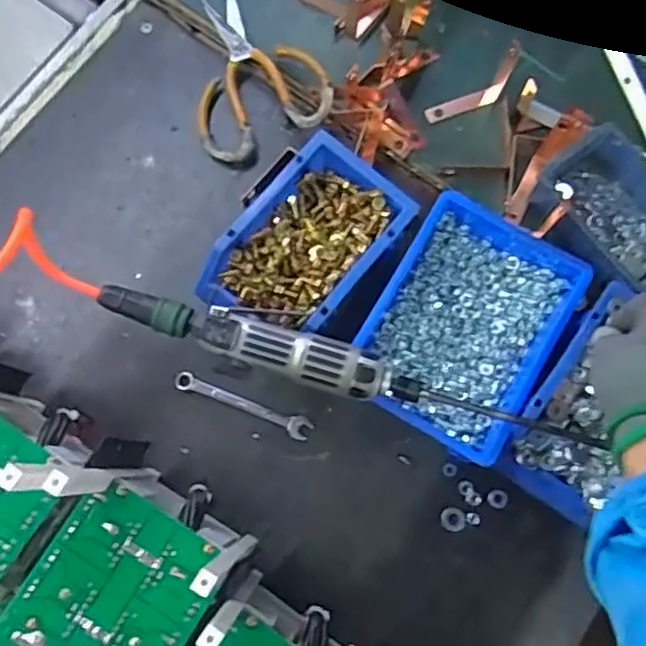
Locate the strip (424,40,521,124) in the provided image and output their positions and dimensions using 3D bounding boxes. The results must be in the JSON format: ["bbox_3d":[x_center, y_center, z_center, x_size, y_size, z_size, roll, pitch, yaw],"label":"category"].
[{"bbox_3d":[0.145,-0.226,0.631,0.086,0.070,0.020,-24,80,-6],"label":"strip"}]

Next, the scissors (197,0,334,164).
[{"bbox_3d":[-0.074,-0.257,0.642,0.131,0.031,0.174,-19,79,-5],"label":"scissors"}]

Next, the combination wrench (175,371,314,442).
[{"bbox_3d":[-0.072,0.074,0.591,0.129,0.006,0.020,21,78,3],"label":"combination wrench"}]

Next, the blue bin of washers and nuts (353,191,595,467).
[{"bbox_3d":[0.125,-0.002,0.577,0.148,0.057,0.204,30,79,5],"label":"blue bin of washers and nuts"}]

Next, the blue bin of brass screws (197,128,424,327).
[{"bbox_3d":[-0.016,-0.064,0.588,0.115,0.071,0.176,41,80,7],"label":"blue bin of brass screws"}]

